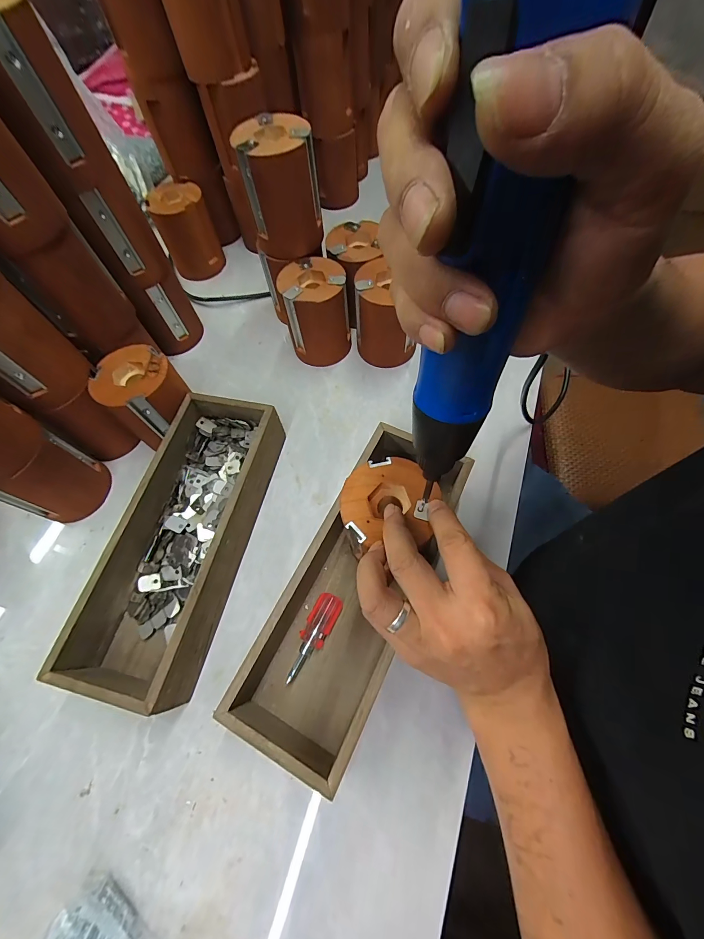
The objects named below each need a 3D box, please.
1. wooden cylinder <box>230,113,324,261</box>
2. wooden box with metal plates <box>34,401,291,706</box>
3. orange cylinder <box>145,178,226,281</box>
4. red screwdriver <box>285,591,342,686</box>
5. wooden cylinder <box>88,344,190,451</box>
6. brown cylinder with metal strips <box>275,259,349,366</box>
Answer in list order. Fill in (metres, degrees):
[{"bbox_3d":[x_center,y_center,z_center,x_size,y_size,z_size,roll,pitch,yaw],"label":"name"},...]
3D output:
[{"bbox_3d":[-0.076,-0.304,0.386,0.078,0.103,0.077,-11,65,-3],"label":"wooden cylinder"},{"bbox_3d":[-0.158,0.063,0.351,0.120,0.065,0.279,11,65,8],"label":"wooden box with metal plates"},{"bbox_3d":[-0.249,-0.362,0.536,0.078,0.098,0.082,-24,65,-9],"label":"orange cylinder"},{"bbox_3d":[-0.034,0.151,0.319,0.024,0.022,0.076,24,68,14],"label":"red screwdriver"},{"bbox_3d":[-0.222,-0.074,0.395,0.080,0.099,0.074,-1,65,2],"label":"wooden cylinder"},{"bbox_3d":[-0.042,-0.191,0.441,0.074,0.106,0.081,-11,64,-2],"label":"brown cylinder with metal strips"}]

